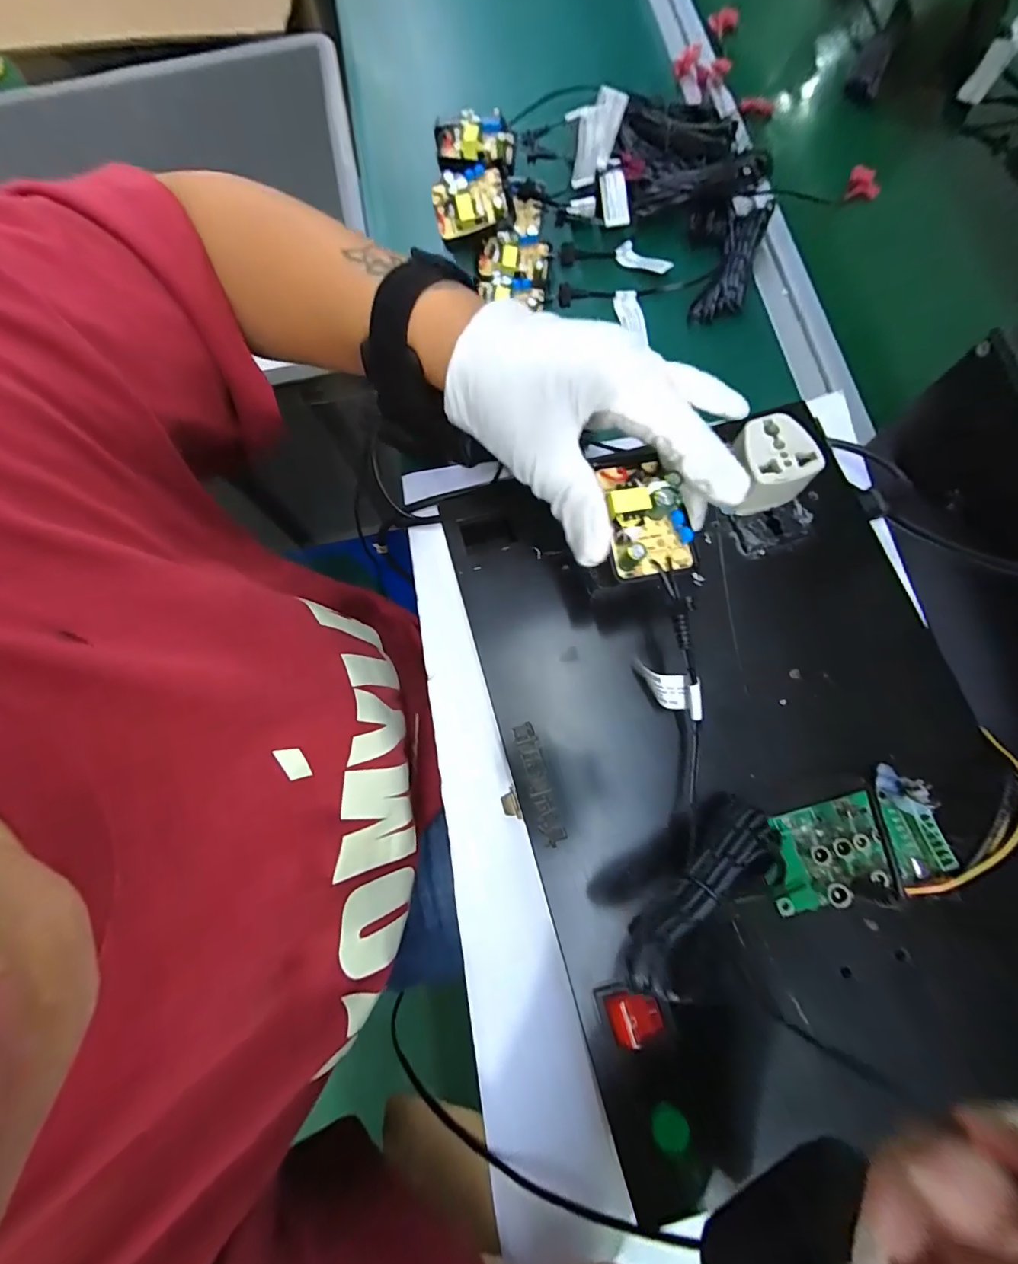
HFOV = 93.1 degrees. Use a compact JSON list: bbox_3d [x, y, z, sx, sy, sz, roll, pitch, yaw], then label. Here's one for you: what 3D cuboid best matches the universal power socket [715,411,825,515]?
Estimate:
[{"bbox_3d":[0.135,-0.089,0.255,0.034,0.032,0.038,-12,75,-3],"label":"universal power socket"}]

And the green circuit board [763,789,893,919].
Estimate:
[{"bbox_3d":[0.146,0.102,0.220,0.055,0.019,0.040,-16,76,-4],"label":"green circuit board"}]

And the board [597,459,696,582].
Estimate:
[{"bbox_3d":[0.059,-0.052,0.209,0.034,0.017,0.051,-12,75,-3],"label":"board"}]

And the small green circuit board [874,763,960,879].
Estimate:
[{"bbox_3d":[0.183,0.086,0.217,0.016,0.018,0.048,-5,75,-2],"label":"small green circuit board"}]

